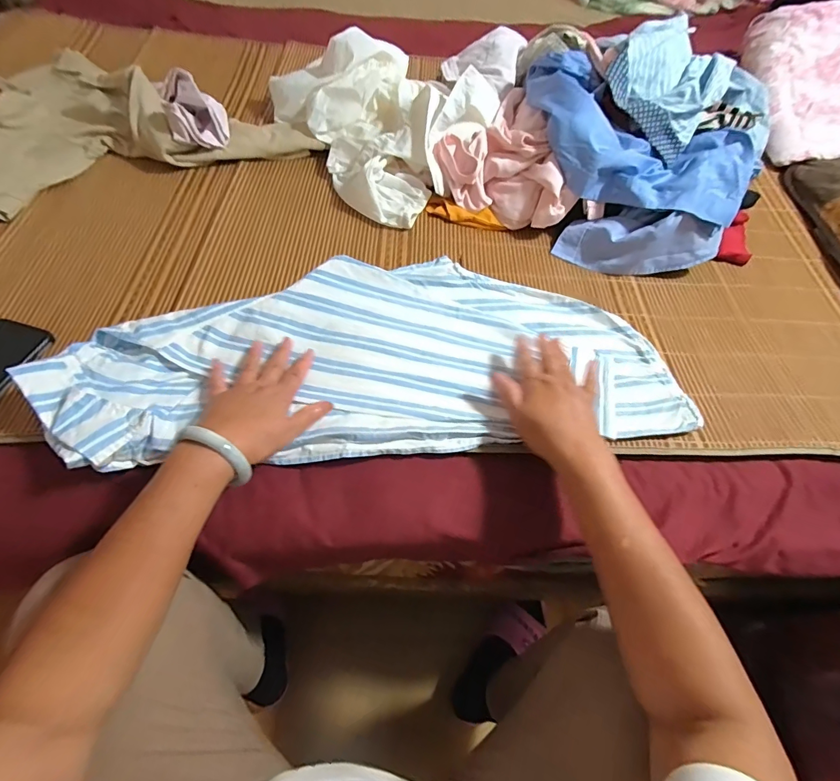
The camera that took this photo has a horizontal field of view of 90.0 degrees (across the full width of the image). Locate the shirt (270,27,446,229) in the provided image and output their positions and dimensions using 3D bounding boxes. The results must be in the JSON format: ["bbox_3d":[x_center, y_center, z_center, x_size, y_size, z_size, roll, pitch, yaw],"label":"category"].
[{"bbox_3d":[-0.074,-0.463,0.713,0.234,0.114,0.384,-28,65,-18],"label":"shirt"}]

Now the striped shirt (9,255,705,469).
[{"bbox_3d":[-0.043,-0.050,0.513,0.702,0.046,0.276,-3,60,-9],"label":"striped shirt"}]

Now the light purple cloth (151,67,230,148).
[{"bbox_3d":[-0.366,-0.458,0.684,0.090,0.072,0.112,-19,63,-14],"label":"light purple cloth"}]

